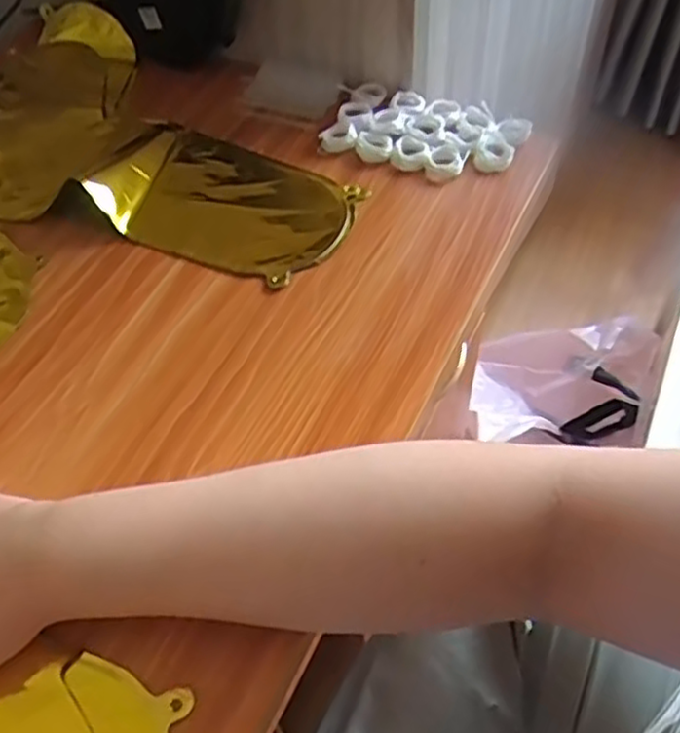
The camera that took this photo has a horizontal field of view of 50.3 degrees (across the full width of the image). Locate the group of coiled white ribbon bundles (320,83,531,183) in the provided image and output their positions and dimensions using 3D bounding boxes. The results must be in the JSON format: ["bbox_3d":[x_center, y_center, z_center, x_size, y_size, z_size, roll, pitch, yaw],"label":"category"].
[{"bbox_3d":[0.068,-0.191,0.597,0.152,0.021,0.086,20,55,17],"label":"group of coiled white ribbon bundles"}]

